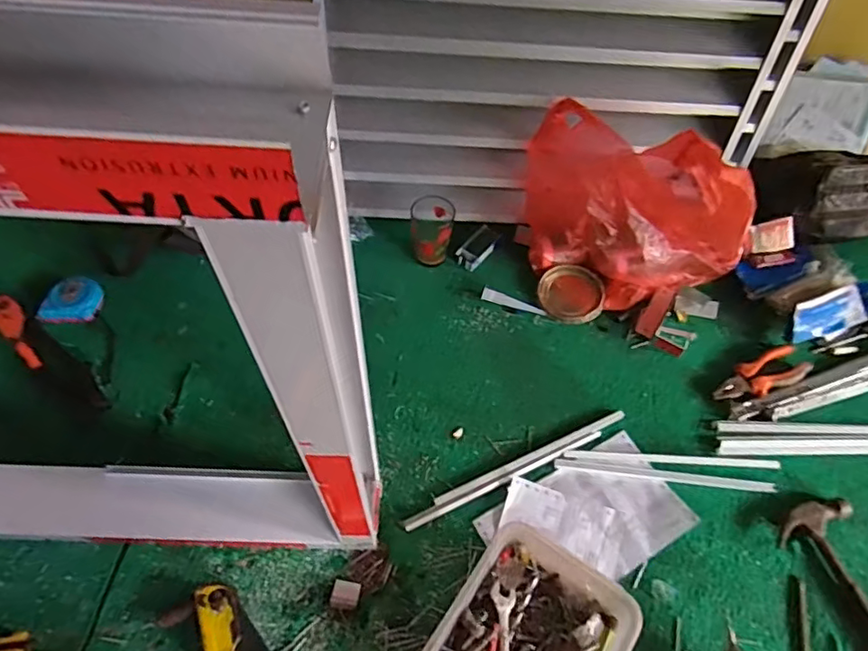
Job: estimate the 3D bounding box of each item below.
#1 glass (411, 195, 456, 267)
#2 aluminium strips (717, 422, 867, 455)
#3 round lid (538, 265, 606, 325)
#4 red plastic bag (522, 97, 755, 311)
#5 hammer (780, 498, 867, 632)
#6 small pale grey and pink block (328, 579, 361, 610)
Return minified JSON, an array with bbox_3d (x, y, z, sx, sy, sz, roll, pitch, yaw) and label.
[{"bbox_3d":[-0.002,-0.140,0.867,0.063,0.082,0.070,2,58,-2],"label":"glass"},{"bbox_3d":[0.501,0.145,0.743,0.270,0.012,0.044,1,58,-3],"label":"aluminium strips"},{"bbox_3d":[0.204,-0.048,0.855,0.094,0.012,0.097,1,58,-2],"label":"round lid"},{"bbox_3d":[0.278,-0.171,0.776,0.323,0.278,0.146,25,60,12],"label":"red plastic bag"},{"bbox_3d":[0.492,0.316,0.634,0.092,0.023,0.243,-17,60,-13],"label":"hammer"},{"bbox_3d":[-0.097,0.297,0.632,0.030,0.004,0.028,10,58,3],"label":"small pale grey and pink block"}]

